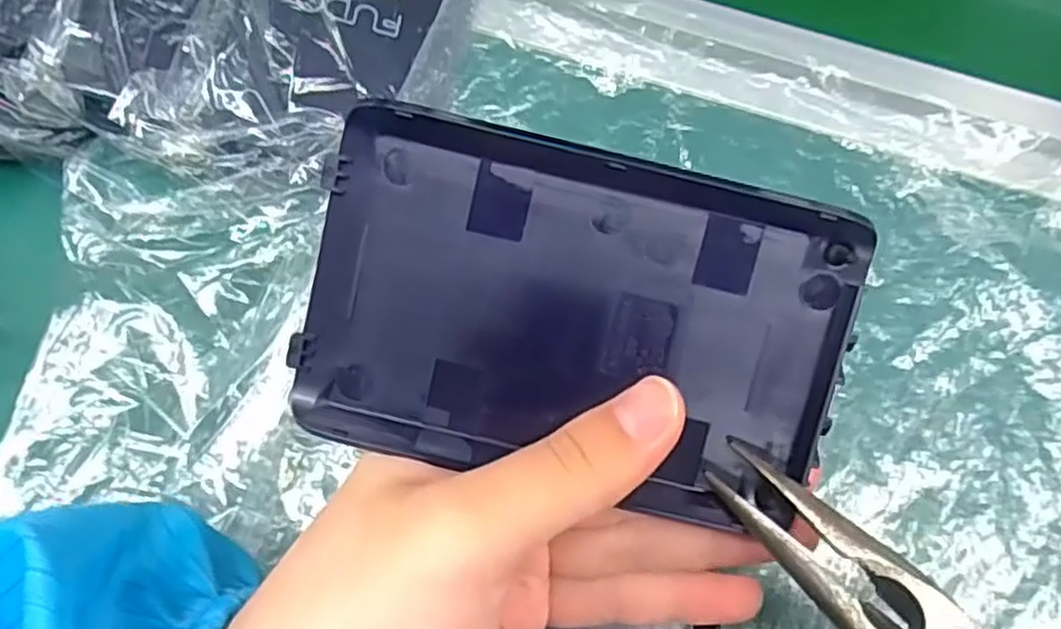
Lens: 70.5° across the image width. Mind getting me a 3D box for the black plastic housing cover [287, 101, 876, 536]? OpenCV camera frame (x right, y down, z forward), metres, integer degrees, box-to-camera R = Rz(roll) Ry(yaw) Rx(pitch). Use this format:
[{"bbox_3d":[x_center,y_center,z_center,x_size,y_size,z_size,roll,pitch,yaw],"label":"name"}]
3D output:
[{"bbox_3d":[0.010,0.002,0.158,0.111,0.004,0.070,13,97,-1],"label":"black plastic housing cover"}]

